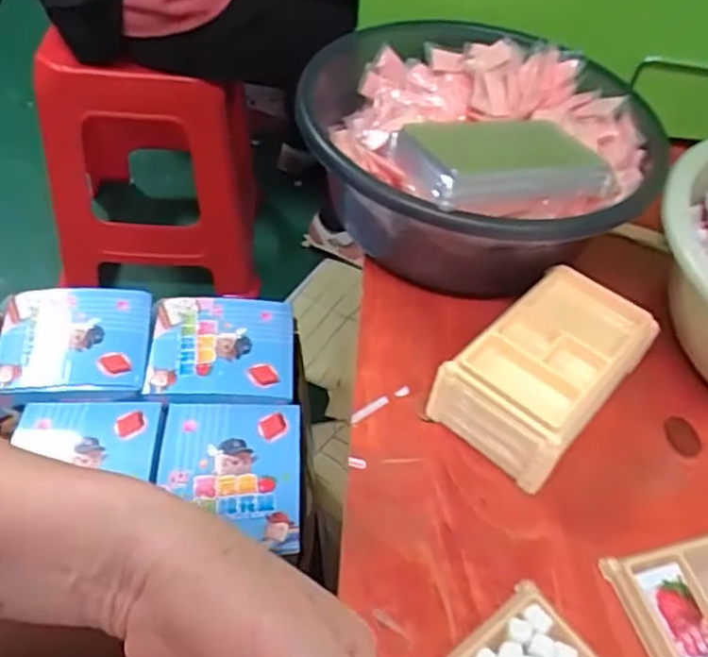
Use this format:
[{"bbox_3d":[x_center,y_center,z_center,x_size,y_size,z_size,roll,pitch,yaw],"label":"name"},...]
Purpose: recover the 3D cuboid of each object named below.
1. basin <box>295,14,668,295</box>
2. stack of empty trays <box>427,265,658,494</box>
[{"bbox_3d":[0.094,-0.133,0.513,0.239,0.112,0.253,3,49,-3],"label":"basin"},{"bbox_3d":[0.126,0.026,0.421,0.085,0.056,0.141,38,56,24],"label":"stack of empty trays"}]

